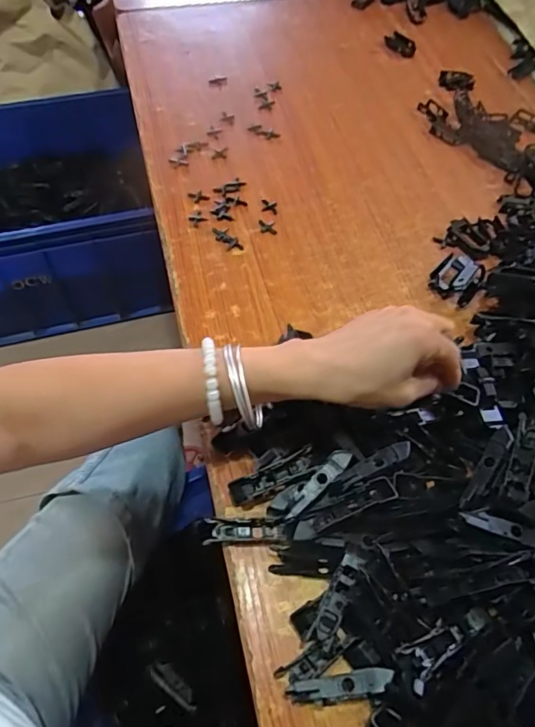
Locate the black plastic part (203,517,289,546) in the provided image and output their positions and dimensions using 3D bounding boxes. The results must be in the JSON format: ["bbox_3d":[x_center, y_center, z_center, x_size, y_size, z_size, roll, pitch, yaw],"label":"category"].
[{"bbox_3d":[-0.016,0.122,0.369,0.057,0.011,0.018,0,59,-2],"label":"black plastic part"}]

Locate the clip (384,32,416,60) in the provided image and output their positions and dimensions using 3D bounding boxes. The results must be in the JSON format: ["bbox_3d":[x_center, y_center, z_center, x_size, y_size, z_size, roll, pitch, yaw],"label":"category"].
[{"bbox_3d":[0.188,-0.450,0.712,0.047,0.018,0.019,29,62,-3],"label":"clip"}]

